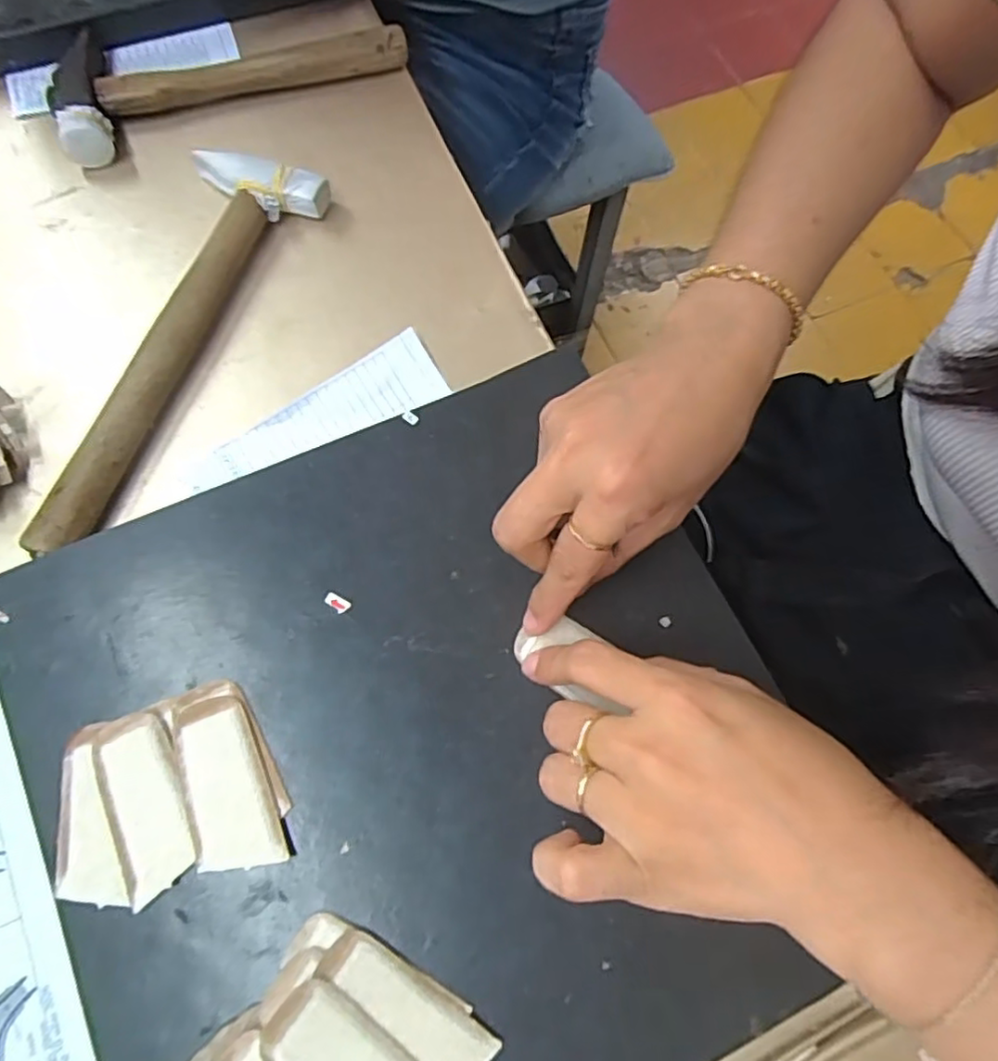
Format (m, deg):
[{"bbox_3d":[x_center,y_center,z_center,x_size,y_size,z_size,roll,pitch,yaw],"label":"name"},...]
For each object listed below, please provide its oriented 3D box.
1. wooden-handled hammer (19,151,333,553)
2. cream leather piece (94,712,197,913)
[{"bbox_3d":[-0.184,-0.107,0.346,0.069,0.021,0.248,23,72,6],"label":"wooden-handled hammer"},{"bbox_3d":[-0.141,0.109,0.258,0.027,0.005,0.069,-24,74,-9],"label":"cream leather piece"}]

